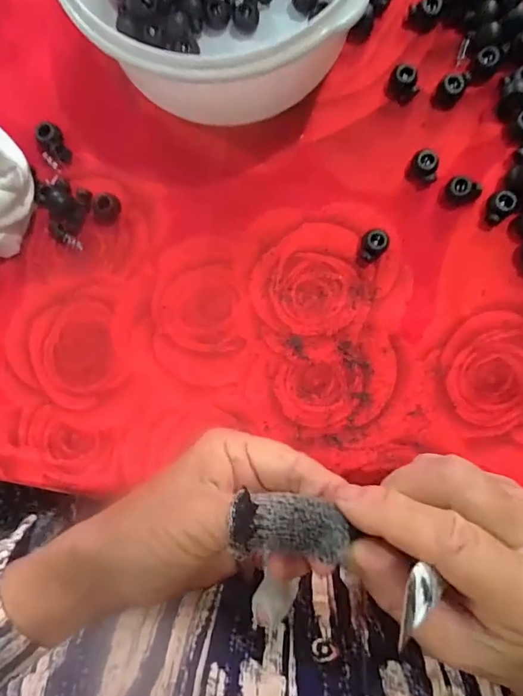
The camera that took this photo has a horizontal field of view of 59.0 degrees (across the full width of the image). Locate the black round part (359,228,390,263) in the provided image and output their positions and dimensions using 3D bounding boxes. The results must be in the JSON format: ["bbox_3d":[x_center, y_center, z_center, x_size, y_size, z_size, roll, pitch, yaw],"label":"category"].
[{"bbox_3d":[0.065,-0.060,0.273,0.015,0.013,0.019,36,89,3],"label":"black round part"}]

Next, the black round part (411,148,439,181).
[{"bbox_3d":[0.096,-0.106,0.270,0.015,0.011,0.015,0,88,2],"label":"black round part"}]

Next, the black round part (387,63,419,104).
[{"bbox_3d":[0.084,-0.156,0.272,0.017,0.011,0.017,0,88,2],"label":"black round part"}]

